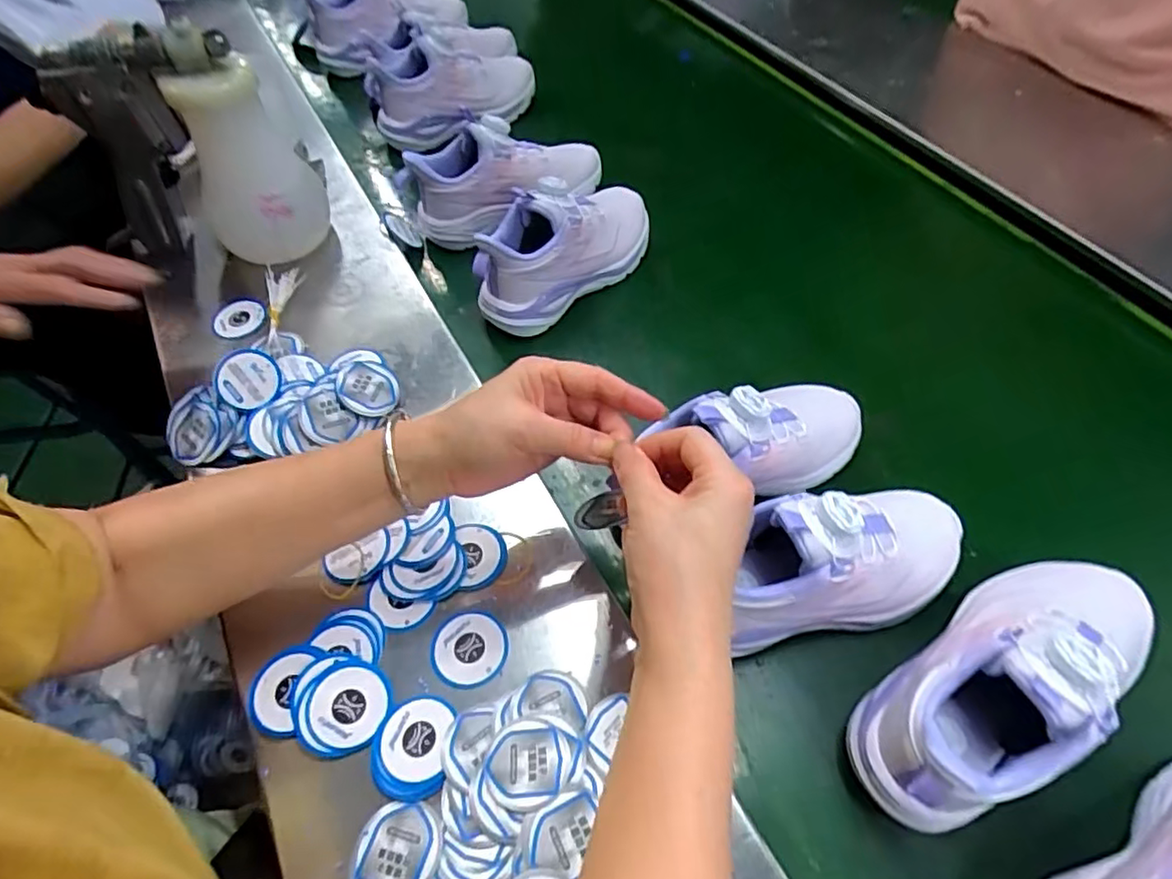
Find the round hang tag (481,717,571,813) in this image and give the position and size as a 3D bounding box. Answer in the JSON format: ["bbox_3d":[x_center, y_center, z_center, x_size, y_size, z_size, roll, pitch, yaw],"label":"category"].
[{"bbox_3d":[-0.034,0.186,0.359,0.049,0.006,0.046,0,61,0],"label":"round hang tag"}]

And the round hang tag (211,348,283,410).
[{"bbox_3d":[-0.269,-0.047,0.493,0.049,0.011,0.046,0,89,-8],"label":"round hang tag"}]

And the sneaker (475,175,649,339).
[{"bbox_3d":[-0.014,-0.189,0.580,0.212,0.094,0.076,-39,68,-19],"label":"sneaker"}]

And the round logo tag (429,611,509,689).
[{"bbox_3d":[-0.076,0.137,0.406,0.048,0.004,0.047,0,61,0],"label":"round logo tag"}]

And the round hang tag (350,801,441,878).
[{"bbox_3d":[-0.104,0.226,0.339,0.048,0.004,0.050,-7,50,6],"label":"round hang tag"}]

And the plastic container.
[{"bbox_3d":[-0.294,-0.228,0.554,0.104,0.172,0.090,-31,65,-16],"label":"plastic container"}]

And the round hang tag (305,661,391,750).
[{"bbox_3d":[-0.144,0.163,0.380,0.048,0.004,0.047,3,63,-6],"label":"round hang tag"}]

